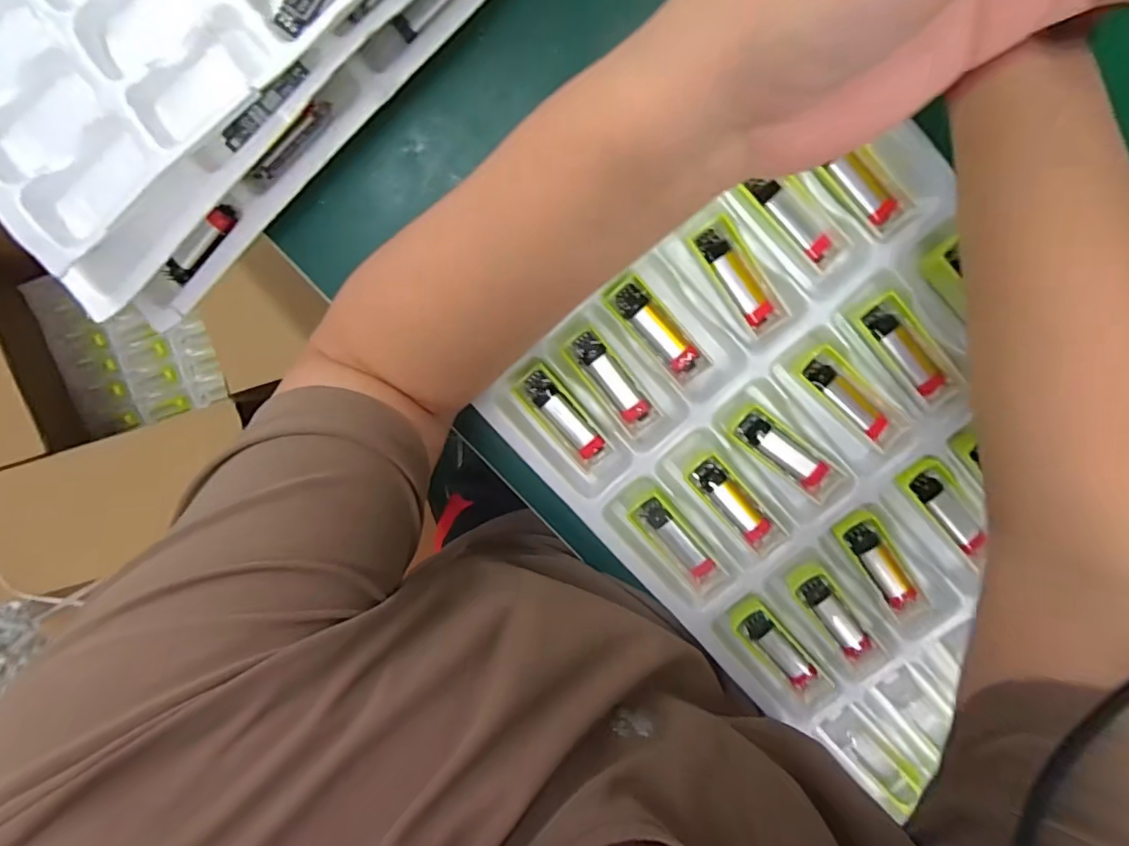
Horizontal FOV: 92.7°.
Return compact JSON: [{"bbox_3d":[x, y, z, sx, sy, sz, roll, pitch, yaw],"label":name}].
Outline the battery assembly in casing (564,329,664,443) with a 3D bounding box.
[{"bbox_3d":[0.033,-0.027,0.365,0.025,0.015,0.081,-37,95,9],"label":"battery assembly in casing"}]

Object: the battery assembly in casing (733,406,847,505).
[{"bbox_3d":[0.150,0.021,0.362,0.077,0.014,0.025,37,100,-2],"label":"battery assembly in casing"}]

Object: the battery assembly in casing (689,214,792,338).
[{"bbox_3d":[0.112,-0.093,0.348,0.024,0.018,0.077,-35,95,9],"label":"battery assembly in casing"}]

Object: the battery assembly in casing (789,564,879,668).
[{"bbox_3d":[0.188,0.135,0.377,0.024,0.009,0.083,-34,95,9],"label":"battery assembly in casing"}]

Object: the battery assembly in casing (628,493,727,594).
[{"bbox_3d":[0.079,0.085,0.378,0.025,0.014,0.082,-39,95,9],"label":"battery assembly in casing"}]

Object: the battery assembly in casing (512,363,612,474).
[{"bbox_3d":[0.001,-0.001,0.376,0.027,0.026,0.083,-38,95,9],"label":"battery assembly in casing"}]

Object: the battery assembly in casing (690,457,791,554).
[{"bbox_3d":[0.119,0.056,0.373,0.026,0.011,0.077,-42,94,10],"label":"battery assembly in casing"}]

